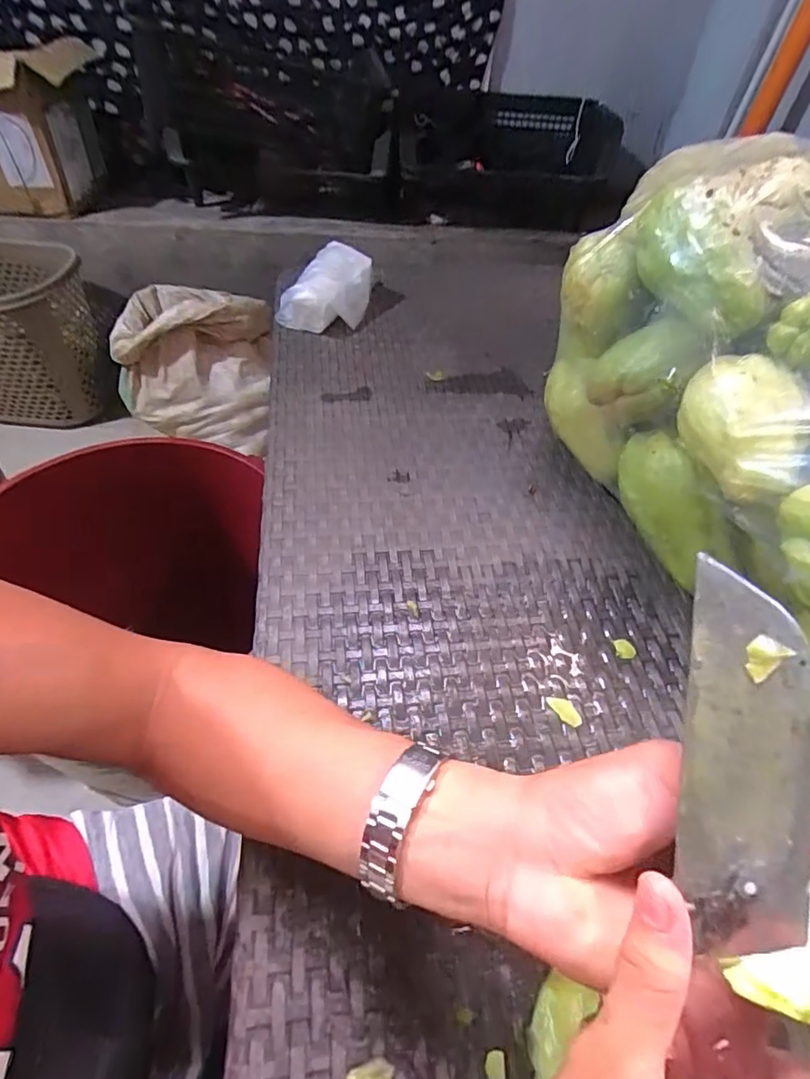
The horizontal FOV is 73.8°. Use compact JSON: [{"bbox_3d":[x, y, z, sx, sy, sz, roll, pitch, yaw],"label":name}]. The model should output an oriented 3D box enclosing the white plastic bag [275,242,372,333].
[{"bbox_3d":[-0.098,-0.324,0.701,0.096,0.065,0.113,18,52,12],"label":"white plastic bag"}]

